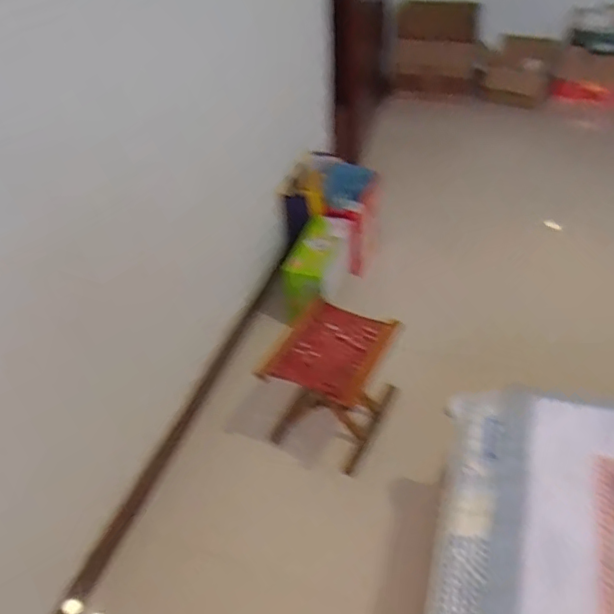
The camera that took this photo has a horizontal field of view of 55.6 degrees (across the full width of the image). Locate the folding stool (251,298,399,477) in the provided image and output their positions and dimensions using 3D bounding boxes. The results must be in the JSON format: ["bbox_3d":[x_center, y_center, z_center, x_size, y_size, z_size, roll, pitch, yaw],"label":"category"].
[{"bbox_3d":[0.064,0.208,1.594,0.293,0.366,0.331,13,45,18],"label":"folding stool"}]

